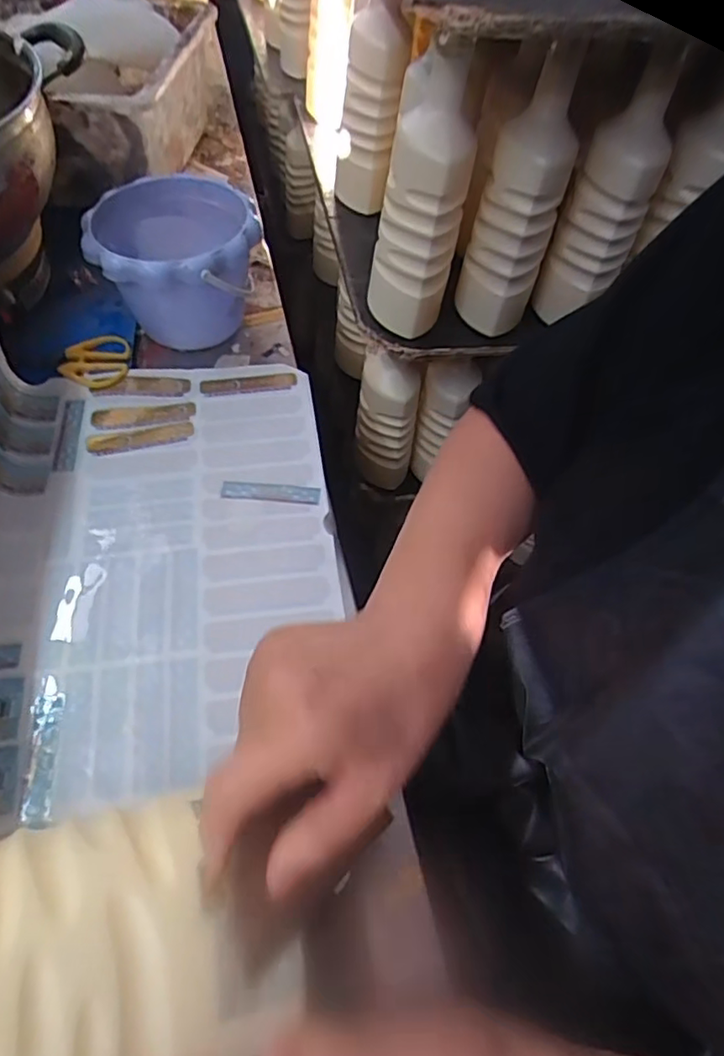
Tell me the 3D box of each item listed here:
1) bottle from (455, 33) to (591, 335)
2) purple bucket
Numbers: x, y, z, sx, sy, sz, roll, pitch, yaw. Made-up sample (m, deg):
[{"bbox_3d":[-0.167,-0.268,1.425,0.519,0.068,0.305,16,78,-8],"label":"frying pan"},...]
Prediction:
[{"bbox_3d":[0.145,-0.296,0.552,0.076,0.216,0.072,14,56,4],"label":"bottle"},{"bbox_3d":[-0.184,-0.254,0.593,0.151,0.122,0.147,3,56,-4],"label":"purple bucket"}]

